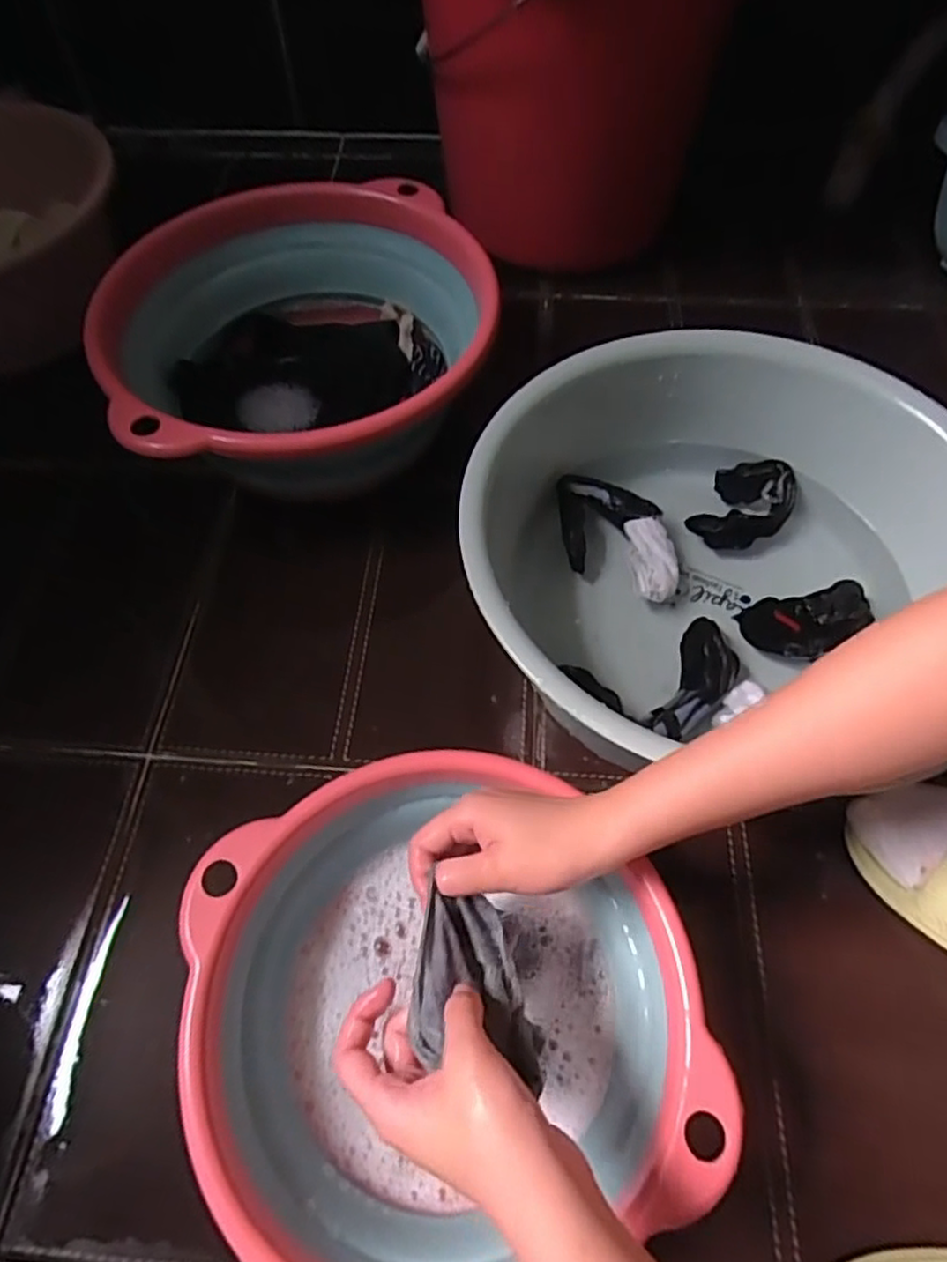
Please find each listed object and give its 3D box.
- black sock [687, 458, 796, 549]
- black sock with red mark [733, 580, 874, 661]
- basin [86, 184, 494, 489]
[{"bbox_3d":[0.241,-0.111,0.608,0.069,0.030,0.102,27,64,15],"label":"black sock"},{"bbox_3d":[0.265,-0.005,0.545,0.097,0.032,0.060,-8,61,-4],"label":"black sock with red mark"},{"bbox_3d":[-0.155,-0.268,0.650,0.332,0.120,0.338,0,61,0],"label":"basin"}]

